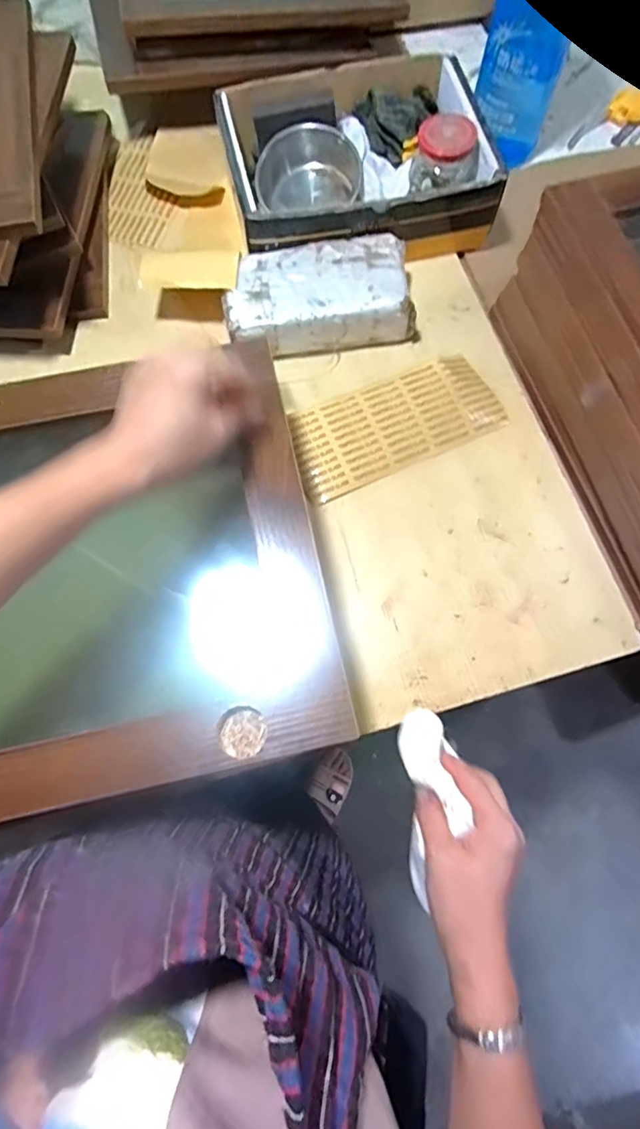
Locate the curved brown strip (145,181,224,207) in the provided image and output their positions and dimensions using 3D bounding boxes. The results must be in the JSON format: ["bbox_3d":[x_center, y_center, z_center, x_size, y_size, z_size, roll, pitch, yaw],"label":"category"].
[{"bbox_3d":[-0.181,-0.484,0.692,0.104,0.009,0.039,7,73,3],"label":"curved brown strip"}]

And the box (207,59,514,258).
[{"bbox_3d":[0.041,-0.488,0.632,0.295,0.087,0.233,-12,73,-3],"label":"box"}]

